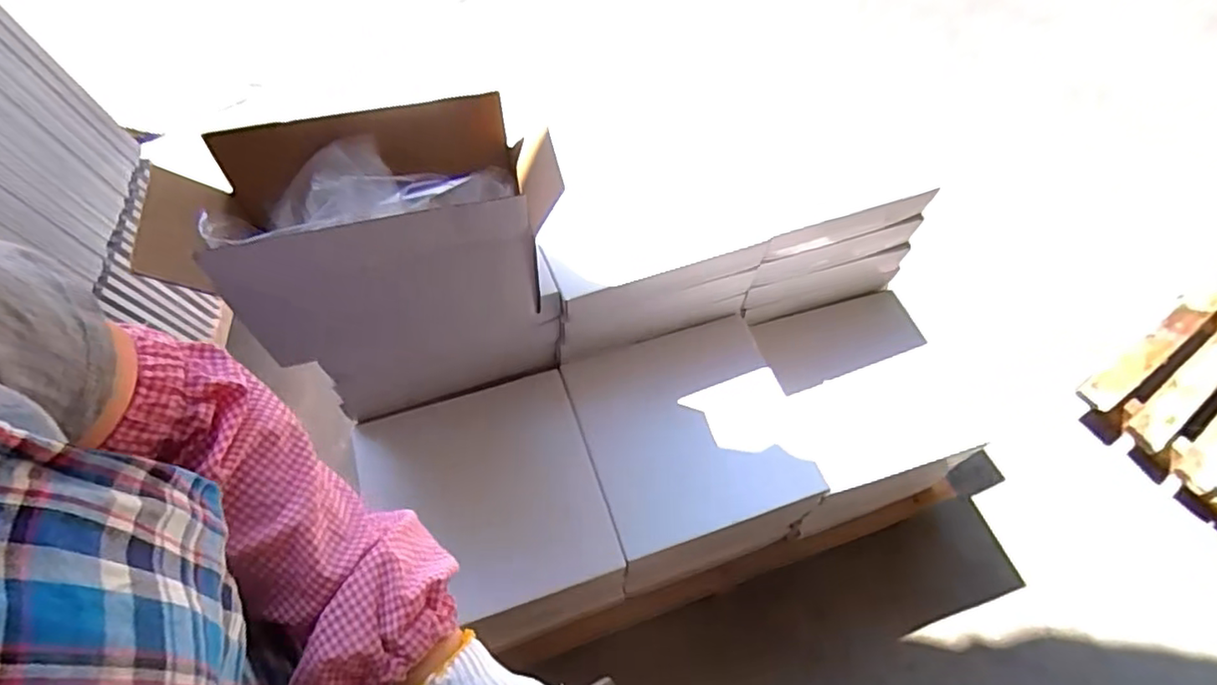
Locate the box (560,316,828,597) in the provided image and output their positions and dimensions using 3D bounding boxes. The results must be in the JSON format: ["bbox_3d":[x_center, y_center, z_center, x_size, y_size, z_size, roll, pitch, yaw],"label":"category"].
[{"bbox_3d":[0.117,0.176,0.989,0.307,0.249,0.311,-17,62,-13],"label":"box"}]

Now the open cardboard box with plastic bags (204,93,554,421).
[{"bbox_3d":[-0.247,-0.095,0.780,0.338,0.361,0.192,-13,61,-11],"label":"open cardboard box with plastic bags"}]

